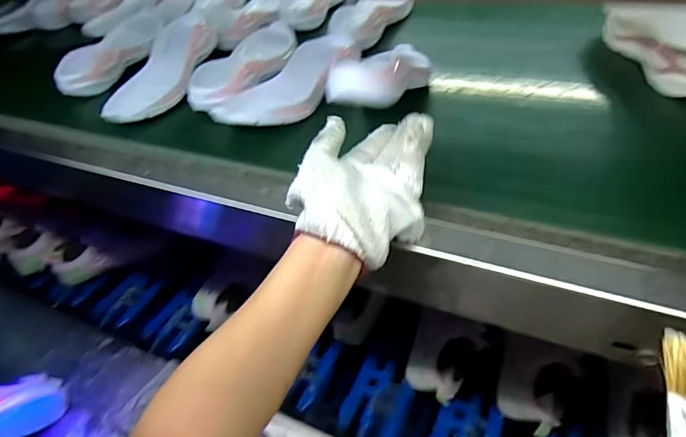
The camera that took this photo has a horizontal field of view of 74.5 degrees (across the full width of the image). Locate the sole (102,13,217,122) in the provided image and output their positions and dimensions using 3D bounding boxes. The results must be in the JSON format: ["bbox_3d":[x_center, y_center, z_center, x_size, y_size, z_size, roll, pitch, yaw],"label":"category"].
[{"bbox_3d":[-0.263,-0.207,0.639,0.085,0.042,0.219,9,57,18],"label":"sole"}]

